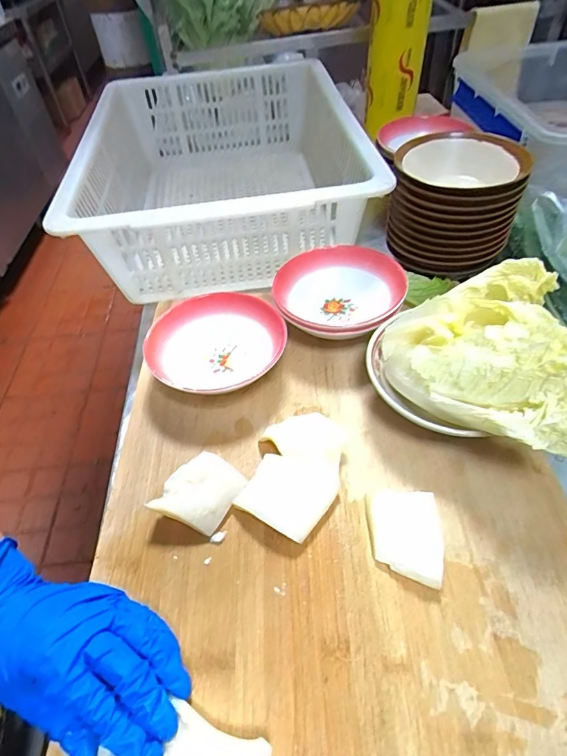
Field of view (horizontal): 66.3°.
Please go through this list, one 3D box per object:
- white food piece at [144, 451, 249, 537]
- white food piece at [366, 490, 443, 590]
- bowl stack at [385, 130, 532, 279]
[{"bbox_3d":[-0.067,0.092,0.351,0.054,0.023,0.062,22,57,22],"label":"white food piece"},{"bbox_3d":[0.090,0.115,0.325,0.052,0.017,0.068,6,53,11],"label":"white food piece"},{"bbox_3d":[0.199,-0.208,0.513,0.138,0.101,0.134,12,54,15],"label":"bowl stack"}]

